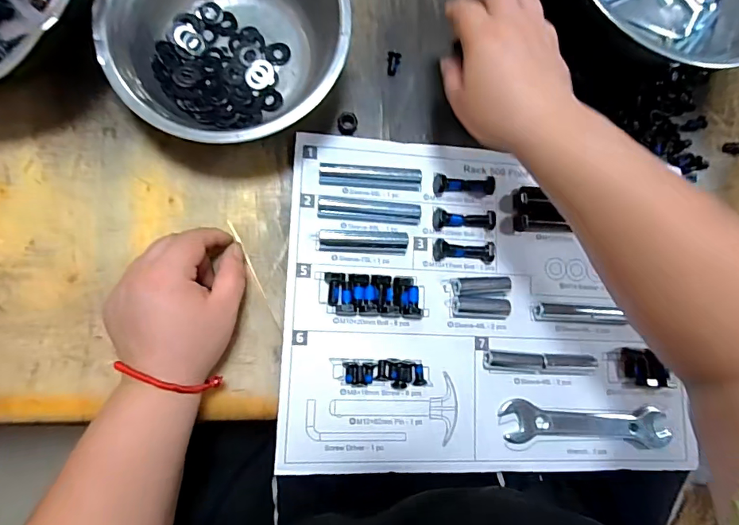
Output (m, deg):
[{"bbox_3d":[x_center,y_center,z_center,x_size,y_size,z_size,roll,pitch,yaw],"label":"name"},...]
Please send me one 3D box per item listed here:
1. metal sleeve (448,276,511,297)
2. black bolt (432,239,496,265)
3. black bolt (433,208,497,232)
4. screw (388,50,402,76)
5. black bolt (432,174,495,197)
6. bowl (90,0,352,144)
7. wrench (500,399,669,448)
[{"bbox_3d":[0.097,0.020,0.392,0.052,0.014,0.017,-1,82,-11],"label":"metal sleeve"},{"bbox_3d":[0.084,-0.010,0.394,0.054,0.013,0.018,4,81,-10],"label":"black bolt"},{"bbox_3d":[0.084,-0.037,0.402,0.054,0.017,0.017,2,82,-10],"label":"black bolt"},{"bbox_3d":[0.022,-0.183,0.414,0.012,0.007,0.023,6,81,-9],"label":"screw"},{"bbox_3d":[0.084,-0.068,0.401,0.054,0.017,0.017,2,82,-10],"label":"black bolt"},{"bbox_3d":[-0.113,-0.173,0.362,0.183,0.063,0.168,1,82,-10],"label":"bowl"},{"bbox_3d":[0.189,0.139,0.391,0.154,0.008,0.033,5,81,-10],"label":"wrench"}]

